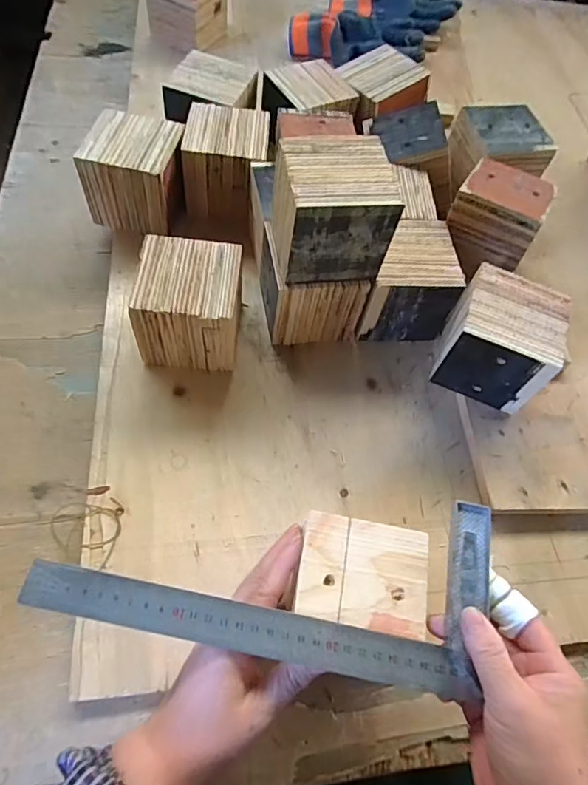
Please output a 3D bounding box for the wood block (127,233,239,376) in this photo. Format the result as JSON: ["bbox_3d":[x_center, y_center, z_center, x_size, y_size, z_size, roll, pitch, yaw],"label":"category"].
[{"bbox_3d":[-0.099,-0.082,0.497,0.093,0.103,0.091,4,61,-2],"label":"wood block"}]

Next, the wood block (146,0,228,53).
[{"bbox_3d":[-0.169,-0.612,0.787,0.096,0.094,0.119,24,62,9],"label":"wood block"}]

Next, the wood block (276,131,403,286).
[{"bbox_3d":[0.032,-0.165,0.447,0.100,0.086,0.096,0,61,-7],"label":"wood block"}]

